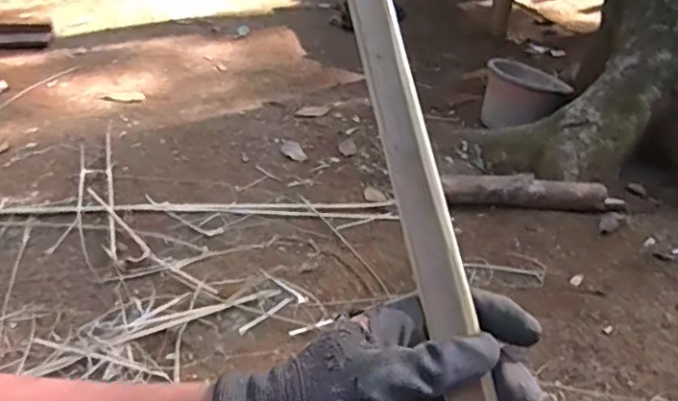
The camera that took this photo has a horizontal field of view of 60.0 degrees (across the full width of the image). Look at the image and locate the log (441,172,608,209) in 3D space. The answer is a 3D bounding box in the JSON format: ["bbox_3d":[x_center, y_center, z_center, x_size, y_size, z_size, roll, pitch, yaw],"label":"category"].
[{"bbox_3d":[0.465,-0.017,1.475,0.424,0.075,0.078,-2,31,-7],"label":"log"}]

